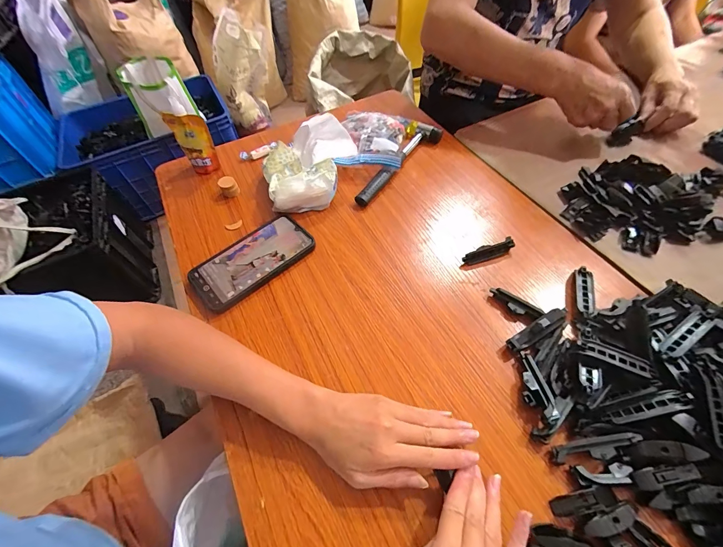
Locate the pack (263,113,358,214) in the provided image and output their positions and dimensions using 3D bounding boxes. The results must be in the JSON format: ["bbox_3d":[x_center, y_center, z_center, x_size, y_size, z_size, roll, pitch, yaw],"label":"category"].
[{"bbox_3d":[-0.077,-0.164,0.497,0.142,0.094,0.103,-16,56,-8],"label":"pack"}]

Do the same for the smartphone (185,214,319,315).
[{"bbox_3d":[-0.148,-0.018,0.450,0.159,0.014,0.081,-36,61,-20],"label":"smartphone"}]

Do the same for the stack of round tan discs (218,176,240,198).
[{"bbox_3d":[-0.213,-0.139,0.527,0.025,0.023,0.027,-30,59,-17],"label":"stack of round tan discs"}]

